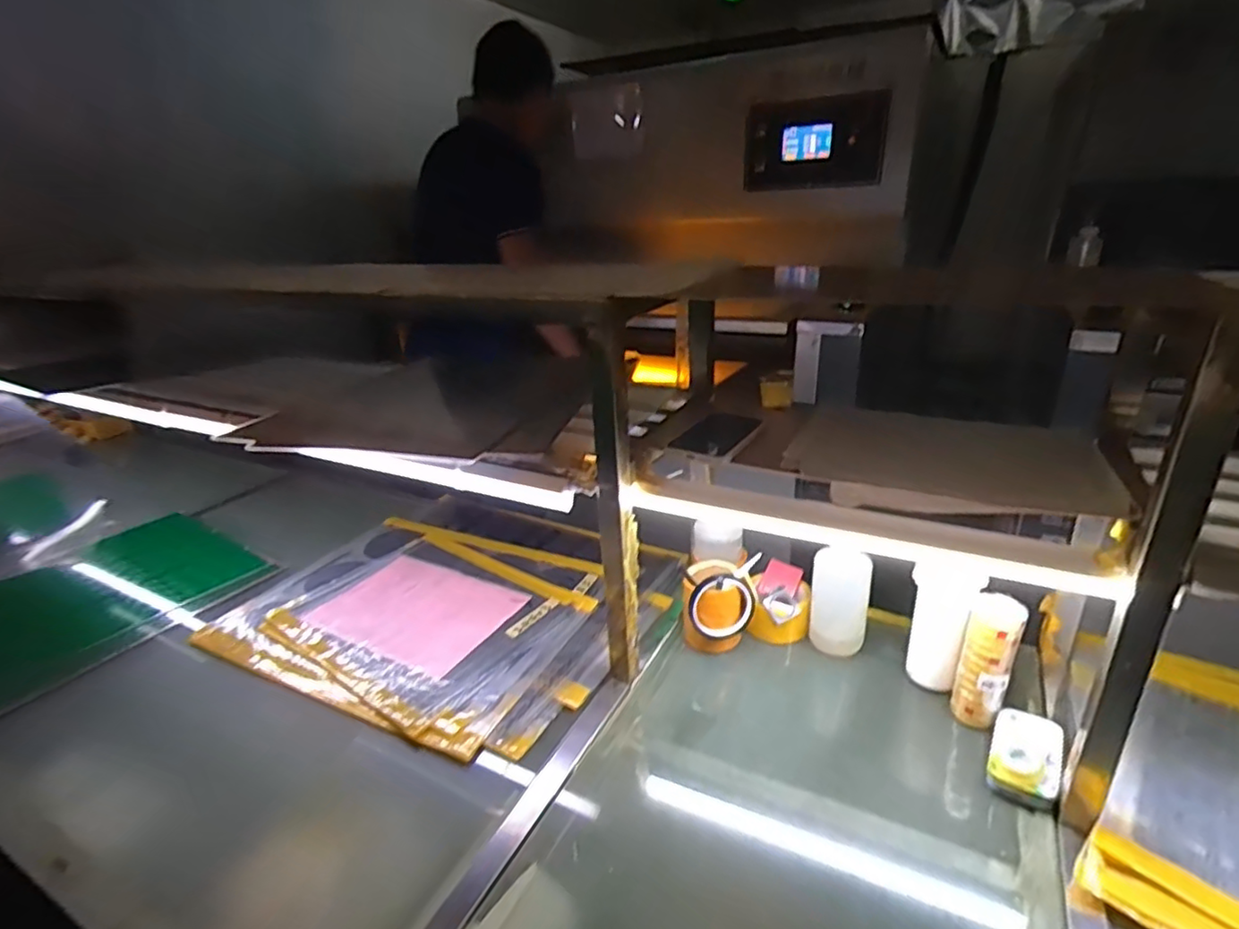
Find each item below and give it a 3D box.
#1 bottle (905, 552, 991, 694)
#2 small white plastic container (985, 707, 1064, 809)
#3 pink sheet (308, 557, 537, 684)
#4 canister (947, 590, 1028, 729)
[{"bbox_3d":[0.397,0.213,0.789,0.066,0.147,0.062,11,30,24],"label":"bottle"},{"bbox_3d":[0.459,0.324,0.706,0.065,0.031,0.125,14,28,33],"label":"small white plastic container"},{"bbox_3d":[-0.310,0.225,0.986,0.280,0.011,0.221,14,26,25],"label":"pink sheet"},{"bbox_3d":[0.435,0.234,0.740,0.053,0.155,0.054,17,33,33],"label":"canister"}]

